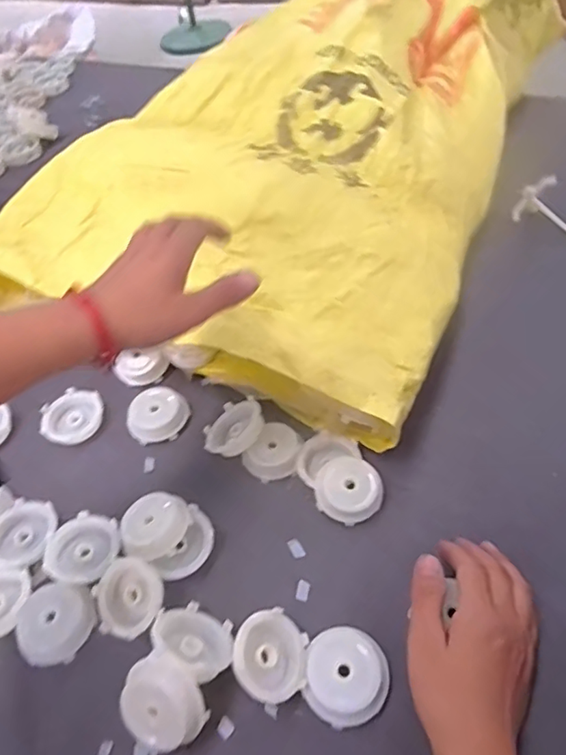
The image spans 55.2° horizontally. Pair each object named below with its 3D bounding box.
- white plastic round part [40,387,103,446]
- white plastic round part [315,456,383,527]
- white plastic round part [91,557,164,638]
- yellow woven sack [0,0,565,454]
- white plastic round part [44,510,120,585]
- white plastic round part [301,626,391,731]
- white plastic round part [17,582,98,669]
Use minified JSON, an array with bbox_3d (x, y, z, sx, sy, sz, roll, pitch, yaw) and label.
[{"bbox_3d":[-0.203,0.038,0.523,0.054,0.016,0.061,28,60,27],"label":"white plastic round part"},{"bbox_3d":[0.054,0.092,0.439,0.053,0.011,0.051,30,87,9],"label":"white plastic round part"},{"bbox_3d":[-0.114,0.166,0.406,0.049,0.022,0.053,-4,51,5],"label":"white plastic round part"},{"bbox_3d":[0.031,-0.359,0.664,0.463,0.216,0.790,16,53,19],"label":"yellow woven sack"},{"bbox_3d":[-0.158,0.137,0.433,0.058,0.011,0.056,-4,51,5],"label":"white plastic round part"},{"bbox_3d":[0.044,0.201,0.367,0.054,0.016,0.058,-4,51,5],"label":"white plastic round part"},{"bbox_3d":[-0.168,0.184,0.402,0.054,0.019,0.052,-4,51,5],"label":"white plastic round part"}]

